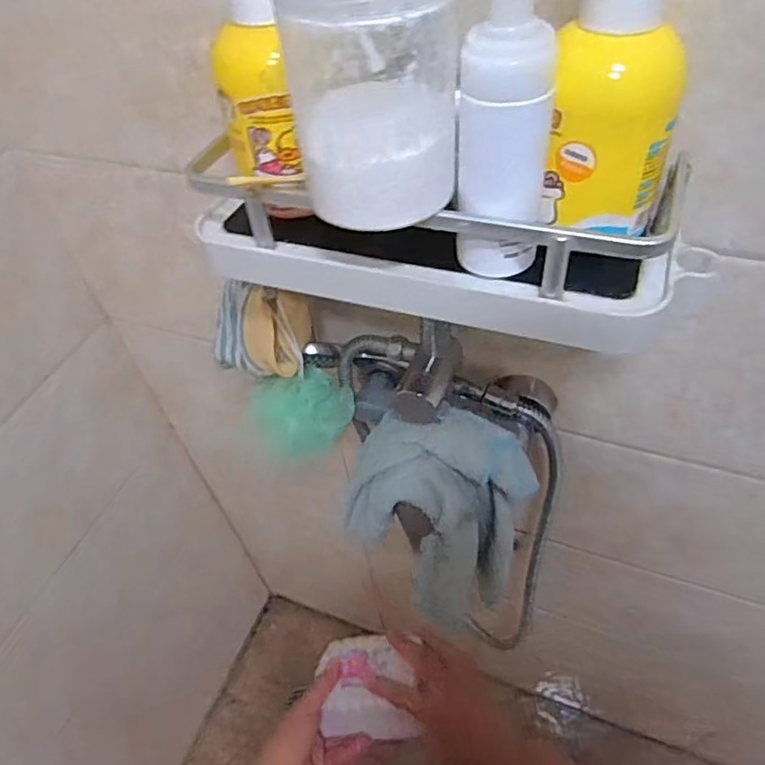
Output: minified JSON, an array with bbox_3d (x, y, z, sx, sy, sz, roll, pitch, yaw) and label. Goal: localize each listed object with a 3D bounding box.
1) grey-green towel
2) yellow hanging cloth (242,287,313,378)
[{"bbox_3d":[0.057,0.117,0.564,0.122,0.212,0.138,-39,56,-24],"label":"grey-green towel"},{"bbox_3d":[-0.087,-0.044,0.506,0.060,0.072,0.033,-23,51,-12],"label":"yellow hanging cloth"}]

